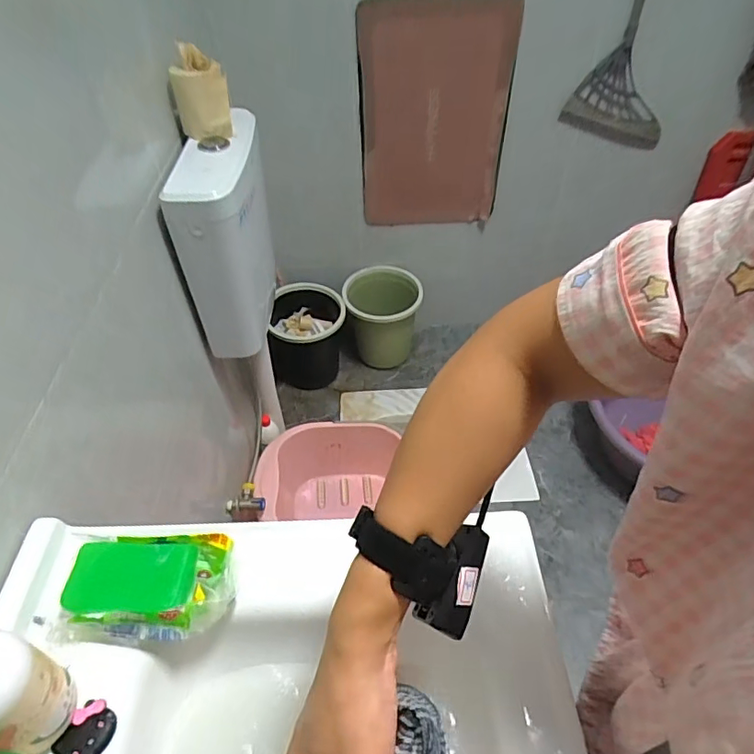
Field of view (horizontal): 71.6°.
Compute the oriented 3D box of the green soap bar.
[{"bbox_3d":[-0.217,0.176,0.459,0.103,0.020,0.060,-2,48,0],"label":"green soap bar"}]

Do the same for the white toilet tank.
[{"bbox_3d":[-0.284,-0.276,1.049,0.127,0.360,0.346,-3,48,-2],"label":"white toilet tank"}]

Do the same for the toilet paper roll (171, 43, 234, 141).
[{"bbox_3d":[-0.318,-0.508,0.952,0.093,0.151,0.091,-17,50,-14],"label":"toilet paper roll"}]

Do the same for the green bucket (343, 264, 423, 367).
[{"bbox_3d":[0.022,-0.170,1.706,0.231,0.278,0.251,-1,48,1],"label":"green bucket"}]

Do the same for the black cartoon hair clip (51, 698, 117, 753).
[{"bbox_3d":[-0.222,0.273,0.400,0.035,0.011,0.043,14,50,14],"label":"black cartoon hair clip"}]

